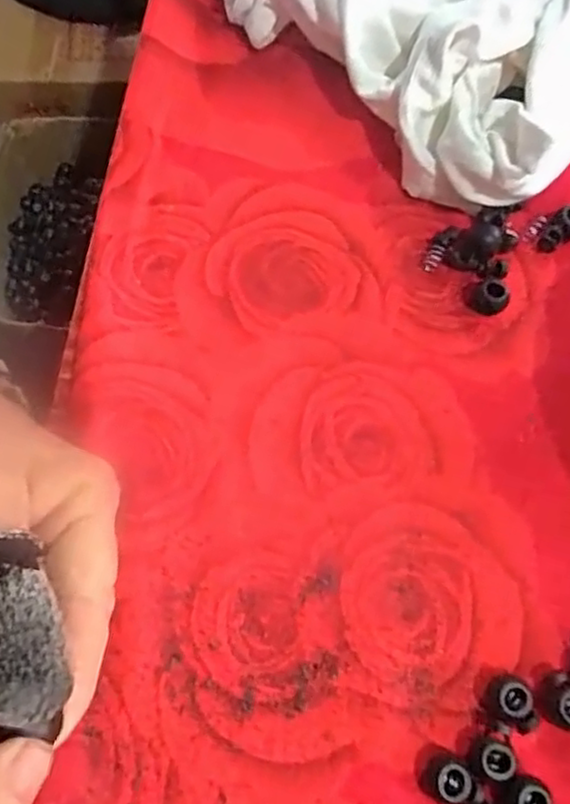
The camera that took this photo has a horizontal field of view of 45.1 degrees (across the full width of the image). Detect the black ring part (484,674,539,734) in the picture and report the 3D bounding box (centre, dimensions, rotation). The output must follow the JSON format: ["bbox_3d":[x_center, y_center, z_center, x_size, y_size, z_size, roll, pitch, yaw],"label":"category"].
[{"bbox_3d":[0.079,0.106,0.240,0.014,0.012,0.018,-7,71,-7],"label":"black ring part"}]

